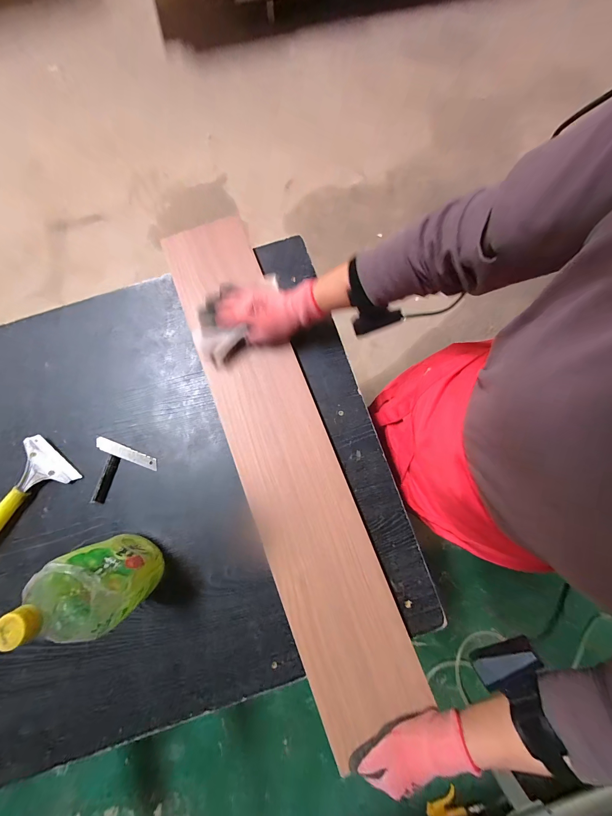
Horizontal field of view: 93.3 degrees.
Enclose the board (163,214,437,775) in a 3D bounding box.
[{"bbox_3d":[-0.043,0.046,0.448,0.149,0.026,0.795,-21,81,-3],"label":"board"}]

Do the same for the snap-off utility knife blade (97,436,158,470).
[{"bbox_3d":[-0.282,0.072,0.457,0.099,0.004,0.020,23,73,-5],"label":"snap-off utility knife blade"}]

